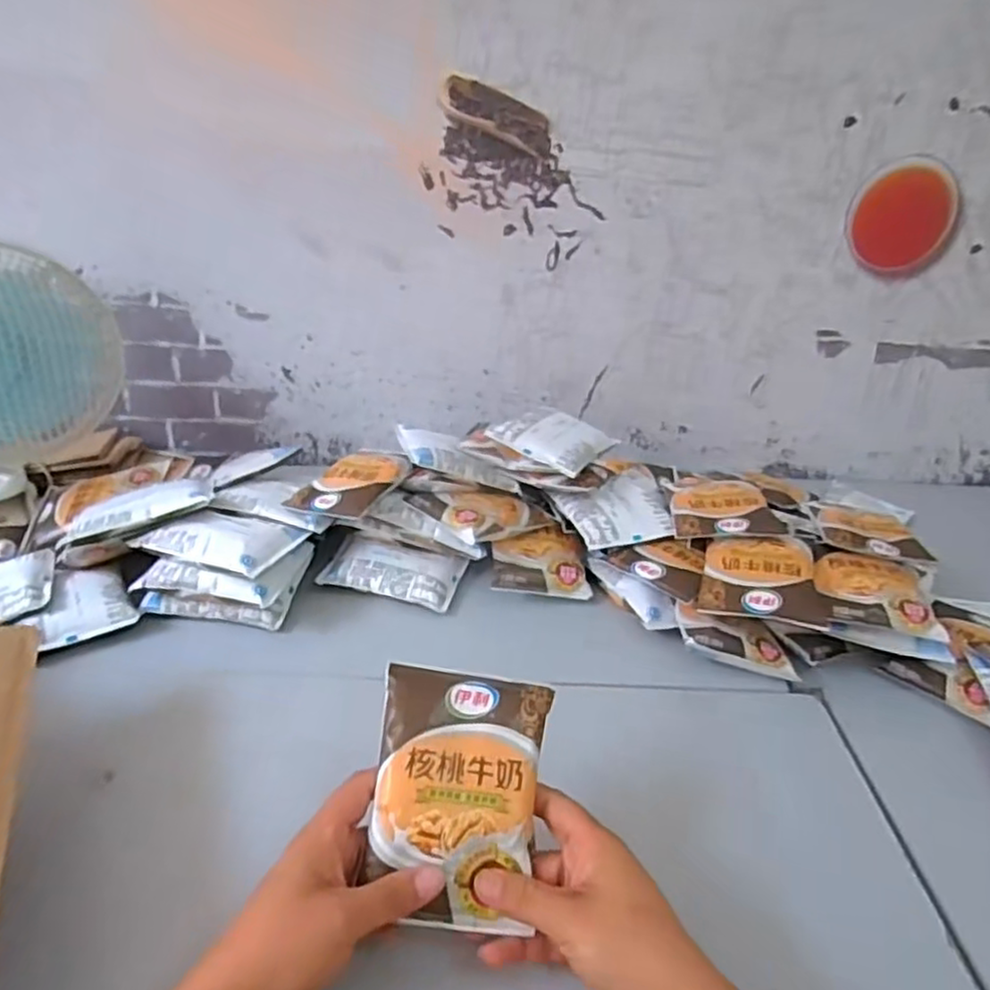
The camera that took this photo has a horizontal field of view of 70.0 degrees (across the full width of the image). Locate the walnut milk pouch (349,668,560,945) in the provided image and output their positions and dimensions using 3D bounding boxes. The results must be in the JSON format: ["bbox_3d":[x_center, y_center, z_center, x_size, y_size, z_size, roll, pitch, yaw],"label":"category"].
[{"bbox_3d":[-0.022,0.167,0.397,0.092,0.020,0.131,9,65,-3],"label":"walnut milk pouch"}]

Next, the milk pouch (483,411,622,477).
[{"bbox_3d":[0.062,-0.060,0.726,0.092,0.030,0.119,17,32,23],"label":"milk pouch"}]

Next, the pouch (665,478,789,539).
[{"bbox_3d":[0.218,0.010,0.686,0.095,0.020,0.105,3,29,0],"label":"pouch"}]

